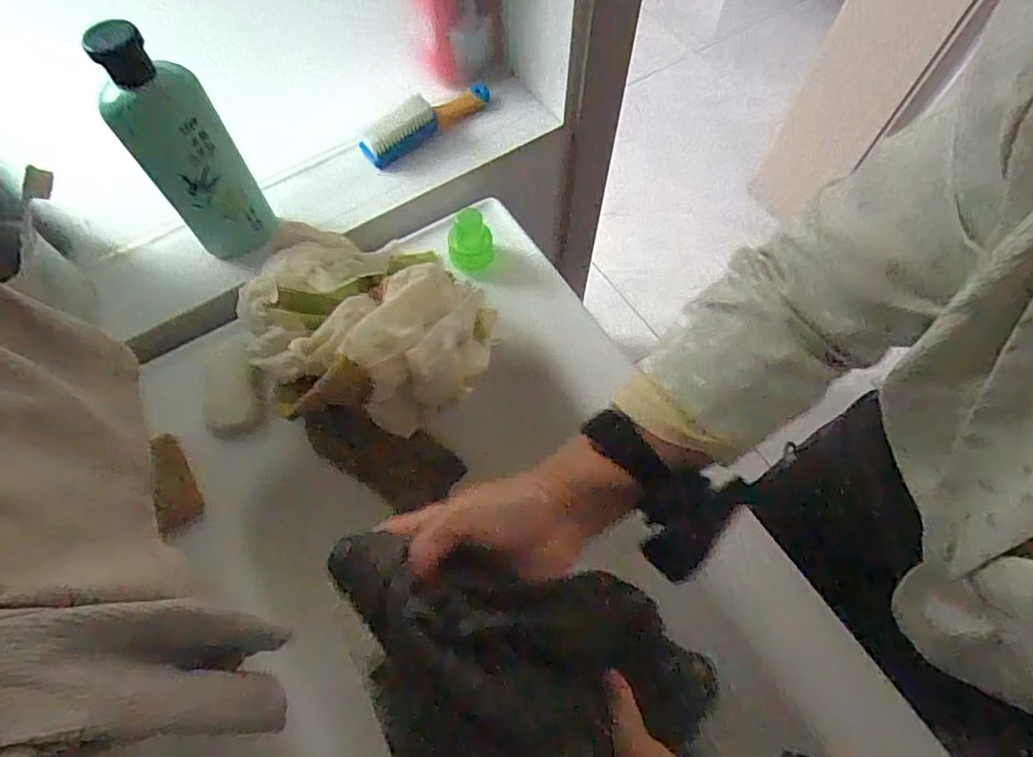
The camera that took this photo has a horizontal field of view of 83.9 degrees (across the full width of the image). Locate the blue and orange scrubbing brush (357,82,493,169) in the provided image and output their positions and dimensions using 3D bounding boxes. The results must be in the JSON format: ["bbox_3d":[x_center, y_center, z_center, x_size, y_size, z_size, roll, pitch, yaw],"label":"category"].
[{"bbox_3d":[-0.091,-0.275,0.606,0.155,0.042,0.037,-34,69,-14],"label":"blue and orange scrubbing brush"}]

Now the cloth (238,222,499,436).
[{"bbox_3d":[-0.128,-0.060,0.490,0.196,0.087,0.211,-31,68,-13],"label":"cloth"}]

